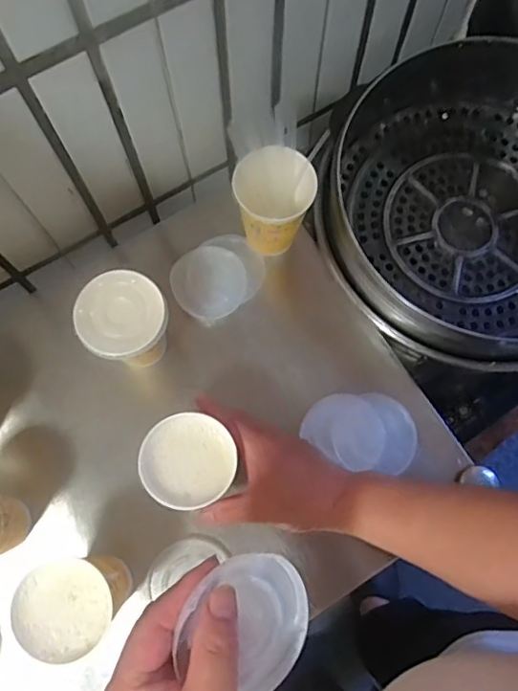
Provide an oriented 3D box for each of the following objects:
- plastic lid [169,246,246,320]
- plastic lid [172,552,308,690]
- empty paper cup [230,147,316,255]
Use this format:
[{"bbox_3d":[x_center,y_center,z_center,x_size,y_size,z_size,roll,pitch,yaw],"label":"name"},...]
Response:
[{"bbox_3d":[-0.052,-0.067,0.587,0.075,0.007,0.076,0,81,-3],"label":"plastic lid"},{"bbox_3d":[-0.003,0.151,0.304,0.081,0.006,0.068,45,67,-23],"label":"plastic lid"},{"bbox_3d":[0.015,-0.138,0.550,0.075,0.097,0.070,0,74,0],"label":"empty paper cup"}]

